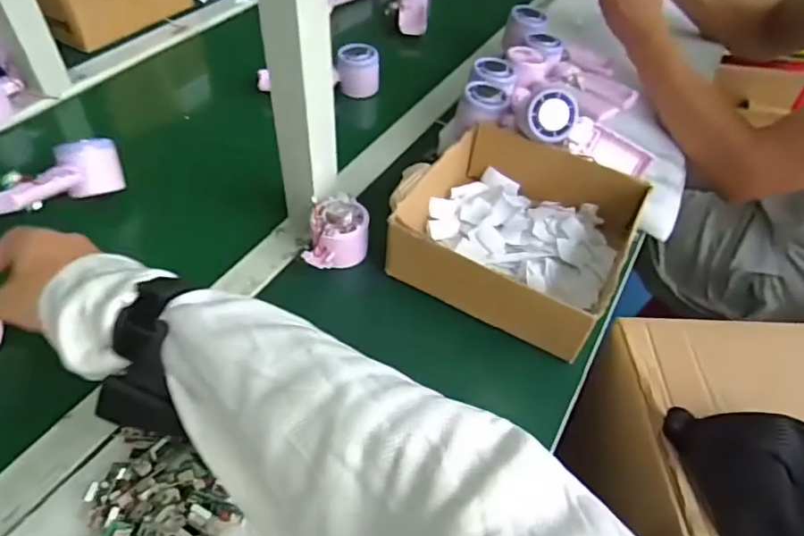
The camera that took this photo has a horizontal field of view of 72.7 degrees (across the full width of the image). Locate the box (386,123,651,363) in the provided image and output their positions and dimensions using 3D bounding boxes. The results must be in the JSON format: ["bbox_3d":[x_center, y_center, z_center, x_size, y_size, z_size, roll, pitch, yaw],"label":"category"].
[{"bbox_3d":[0.117,-0.043,0.556,0.204,0.068,0.208,25,51,17],"label":"box"}]

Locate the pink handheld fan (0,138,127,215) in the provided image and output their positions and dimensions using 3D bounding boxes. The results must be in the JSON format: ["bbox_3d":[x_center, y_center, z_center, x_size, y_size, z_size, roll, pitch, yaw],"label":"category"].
[{"bbox_3d":[-0.345,-0.083,0.535,0.062,0.050,0.154,13,29,7],"label":"pink handheld fan"}]

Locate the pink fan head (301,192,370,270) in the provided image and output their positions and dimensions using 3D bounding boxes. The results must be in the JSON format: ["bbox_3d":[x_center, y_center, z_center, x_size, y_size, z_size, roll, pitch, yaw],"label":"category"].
[{"bbox_3d":[-0.063,-0.032,0.538,0.058,0.047,0.069,7,49,2],"label":"pink fan head"}]

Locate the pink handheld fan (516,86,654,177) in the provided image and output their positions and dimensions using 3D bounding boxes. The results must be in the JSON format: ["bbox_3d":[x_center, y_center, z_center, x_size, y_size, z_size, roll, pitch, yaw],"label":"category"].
[{"bbox_3d":[0.198,-0.149,0.604,0.170,0.062,0.058,19,44,-25],"label":"pink handheld fan"}]

